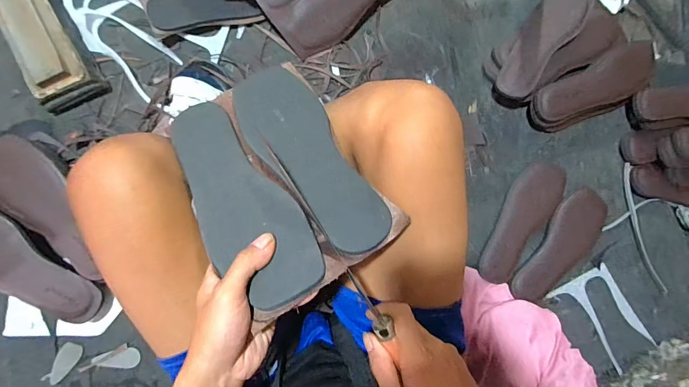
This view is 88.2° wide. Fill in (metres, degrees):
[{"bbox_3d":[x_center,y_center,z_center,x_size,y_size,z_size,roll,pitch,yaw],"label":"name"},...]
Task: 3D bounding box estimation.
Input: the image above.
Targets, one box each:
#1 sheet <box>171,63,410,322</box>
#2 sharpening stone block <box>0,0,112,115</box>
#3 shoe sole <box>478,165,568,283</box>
[{"bbox_3d":[-0.070,-0.021,0.351,0.160,0.011,0.237,-29,66,-13],"label":"sheet"},{"bbox_3d":[-0.502,-0.267,0.586,0.100,0.052,0.251,-29,90,-7],"label":"sharpening stone block"},{"bbox_3d":[0.329,0.050,0.667,0.084,0.019,0.248,35,83,-3],"label":"shoe sole"}]

